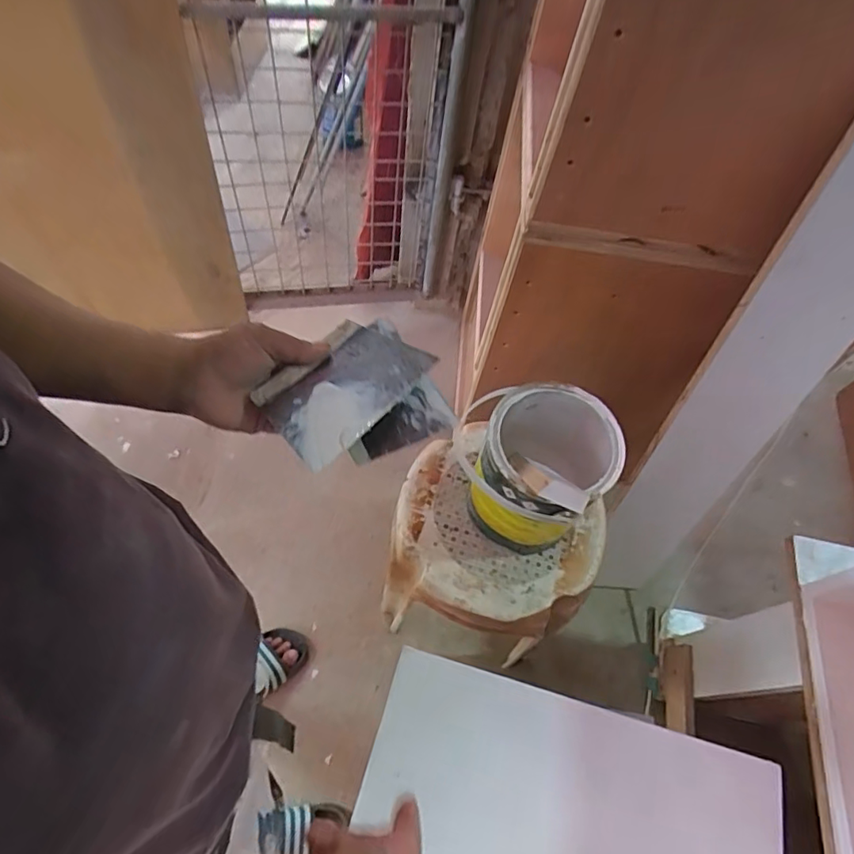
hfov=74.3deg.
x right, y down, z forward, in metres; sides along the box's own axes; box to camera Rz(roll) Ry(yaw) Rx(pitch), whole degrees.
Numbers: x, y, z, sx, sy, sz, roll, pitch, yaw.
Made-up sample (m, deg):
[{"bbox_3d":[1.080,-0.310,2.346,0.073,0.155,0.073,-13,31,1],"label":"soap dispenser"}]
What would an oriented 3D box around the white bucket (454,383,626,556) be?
[{"bbox_3d":[0.142,0.067,0.753,0.178,0.217,0.165,3,59,-5],"label":"white bucket"}]

